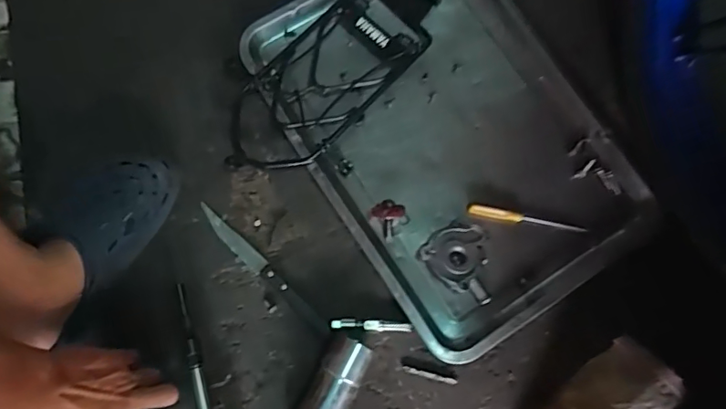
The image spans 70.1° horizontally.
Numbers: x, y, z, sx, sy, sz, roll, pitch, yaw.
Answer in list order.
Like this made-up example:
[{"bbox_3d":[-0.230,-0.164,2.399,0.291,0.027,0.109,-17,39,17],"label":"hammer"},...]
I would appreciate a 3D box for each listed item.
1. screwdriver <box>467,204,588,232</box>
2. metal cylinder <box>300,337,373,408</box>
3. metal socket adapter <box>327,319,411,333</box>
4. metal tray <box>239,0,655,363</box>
[{"bbox_3d":[0.199,0.020,0.629,0.143,0.013,0.014,11,77,1],"label":"screwdriver"},{"bbox_3d":[-0.044,0.220,0.558,0.048,0.046,0.161,28,77,5],"label":"metal cylinder"},{"bbox_3d":[0.010,0.138,0.592,0.092,0.008,0.012,4,77,-1],"label":"metal socket adapter"},{"bbox_3d":[0.107,-0.098,0.646,0.340,0.030,0.486,-32,80,-9],"label":"metal tray"}]

